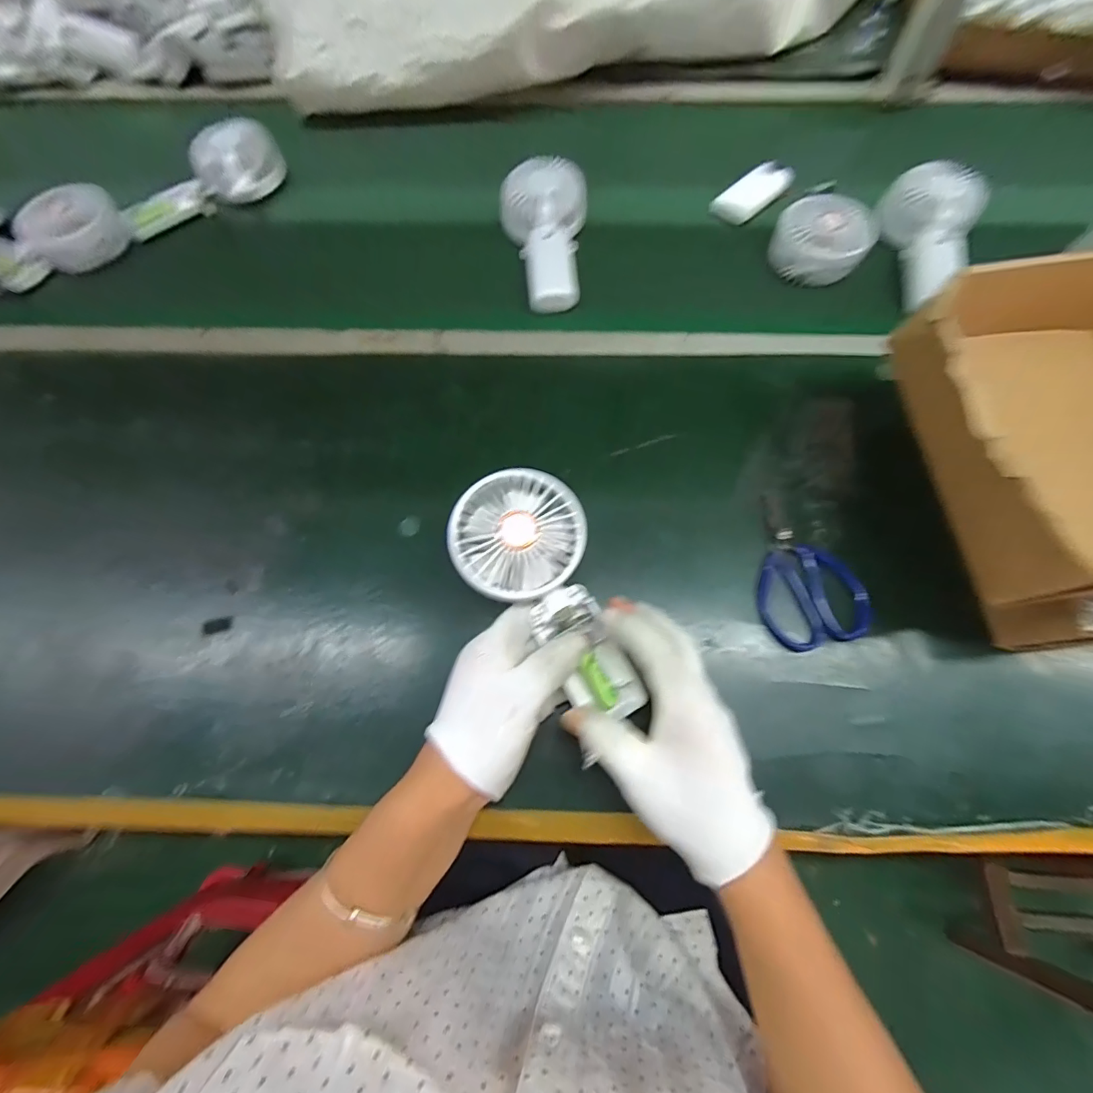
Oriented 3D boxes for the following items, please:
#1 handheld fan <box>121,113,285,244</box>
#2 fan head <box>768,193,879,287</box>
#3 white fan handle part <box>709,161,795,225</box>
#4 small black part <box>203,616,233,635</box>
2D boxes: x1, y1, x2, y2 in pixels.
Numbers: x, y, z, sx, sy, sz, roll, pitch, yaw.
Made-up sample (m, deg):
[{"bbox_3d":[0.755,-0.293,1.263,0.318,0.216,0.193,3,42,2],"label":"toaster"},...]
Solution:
[{"bbox_3d":[-0.403,-0.425,0.543,0.194,0.040,0.098,-32,74,-7],"label":"handheld fan"},{"bbox_3d":[0.284,-0.318,0.481,0.091,0.047,0.067,31,76,11],"label":"fan head"},{"bbox_3d":[0.241,-0.410,0.541,0.102,0.013,0.048,-39,73,-15],"label":"white fan handle part"},{"bbox_3d":[-0.264,0.063,0.375,0.021,0.005,0.011,-20,73,-4],"label":"small black part"}]

